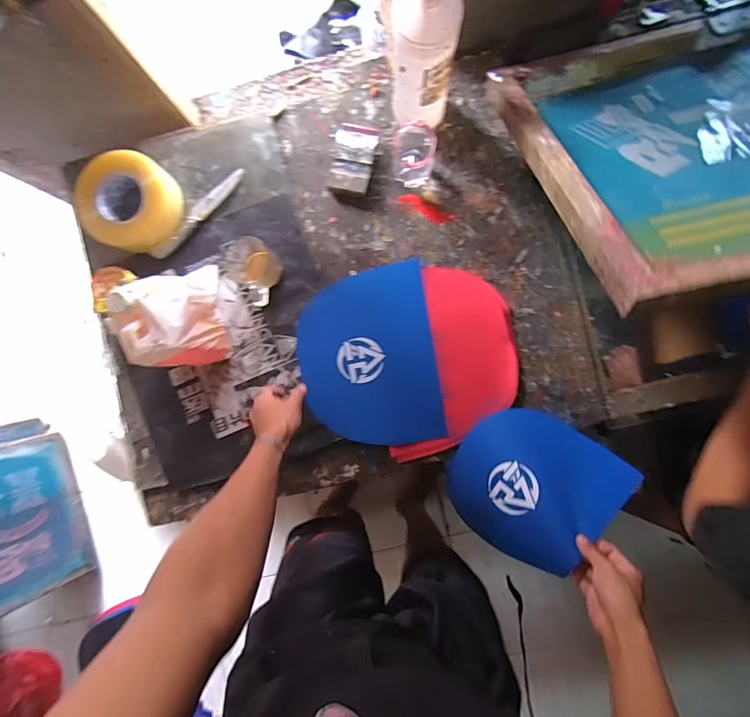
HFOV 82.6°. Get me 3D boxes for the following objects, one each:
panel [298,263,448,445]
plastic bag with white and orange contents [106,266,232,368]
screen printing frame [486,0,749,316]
[{"bbox_3d":[-0.011,0.000,0.716,0.220,0.007,0.290,-9,88,1],"label":"panel"},{"bbox_3d":[-0.278,-0.066,0.613,0.062,0.215,0.153,0,89,4],"label":"plastic bag with white and orange contents"},{"bbox_3d":[0.480,-0.293,0.532,0.544,0.057,0.453,-13,57,2],"label":"screen printing frame"}]

